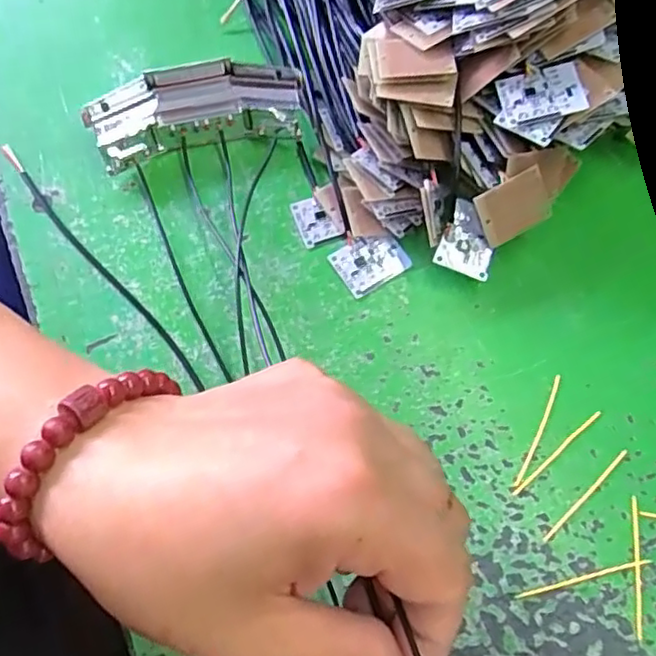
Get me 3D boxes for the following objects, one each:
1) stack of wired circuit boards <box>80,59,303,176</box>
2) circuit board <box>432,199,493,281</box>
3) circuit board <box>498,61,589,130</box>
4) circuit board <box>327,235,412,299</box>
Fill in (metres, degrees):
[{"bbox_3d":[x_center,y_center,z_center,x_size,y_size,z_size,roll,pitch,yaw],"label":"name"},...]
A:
[{"bbox_3d":[-0.062,-0.103,0.305,0.097,0.030,0.032,-9,69,-5],"label":"stack of wired circuit boards"},{"bbox_3d":[0.063,-0.039,0.282,0.025,0.005,0.030,21,86,-4],"label":"circuit board"},{"bbox_3d":[0.088,-0.096,0.263,0.033,0.004,0.024,-12,68,8],"label":"circuit board"},{"bbox_3d":[0.019,-0.031,0.293,0.031,0.006,0.025,-31,72,-12],"label":"circuit board"}]

